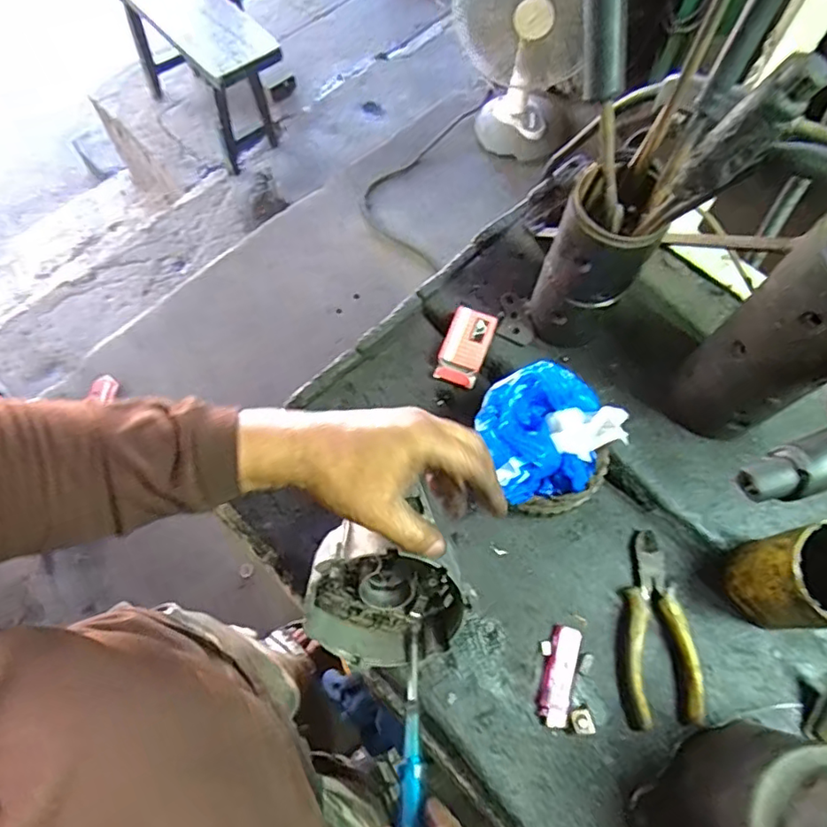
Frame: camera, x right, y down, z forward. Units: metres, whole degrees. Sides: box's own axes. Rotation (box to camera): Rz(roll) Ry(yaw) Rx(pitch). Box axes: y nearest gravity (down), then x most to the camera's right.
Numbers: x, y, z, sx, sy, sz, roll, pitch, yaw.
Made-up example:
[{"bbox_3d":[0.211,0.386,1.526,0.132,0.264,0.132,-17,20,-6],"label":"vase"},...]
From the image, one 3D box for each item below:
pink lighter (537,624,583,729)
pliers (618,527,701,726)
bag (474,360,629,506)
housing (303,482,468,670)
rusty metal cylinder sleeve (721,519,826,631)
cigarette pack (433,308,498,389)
[{"bbox_3d":[0.124,0.222,0.485,0.024,0.009,0.079,17,68,7],"label":"pink lighter"},{"bbox_3d":[0.205,0.184,0.497,0.055,0.026,0.153,-1,67,-1],"label":"pliers"},{"bbox_3d":[0.115,0.014,0.493,0.119,0.052,0.111,-23,69,-10],"label":"bag"},{"bbox_3d":[-0.025,0.146,0.456,0.126,0.065,0.116,25,104,-14],"label":"housing"},{"bbox_3d":[0.304,0.132,0.449,0.068,0.110,0.072,-11,67,-5],"label":"rusty metal cylinder sleeve"},{"bbox_3d":[0.054,-0.068,0.587,0.044,0.015,0.079,22,80,0],"label":"cigarette pack"}]

